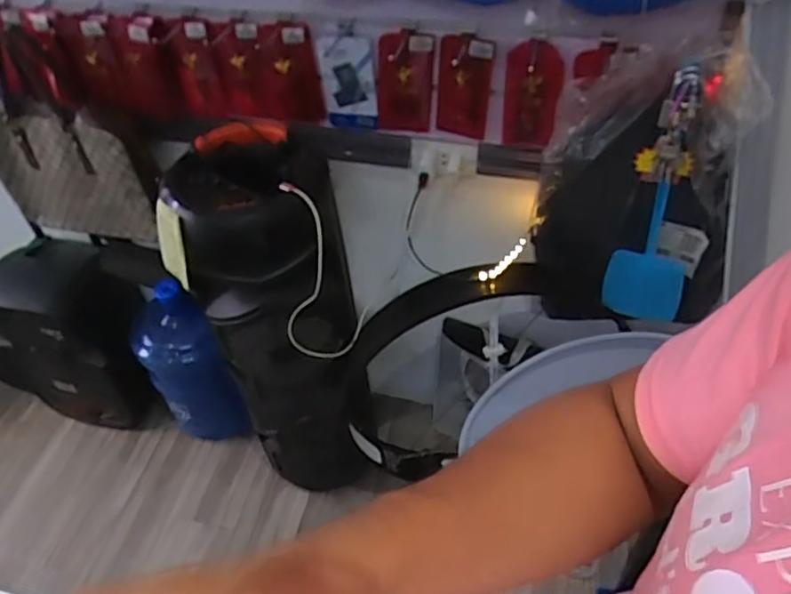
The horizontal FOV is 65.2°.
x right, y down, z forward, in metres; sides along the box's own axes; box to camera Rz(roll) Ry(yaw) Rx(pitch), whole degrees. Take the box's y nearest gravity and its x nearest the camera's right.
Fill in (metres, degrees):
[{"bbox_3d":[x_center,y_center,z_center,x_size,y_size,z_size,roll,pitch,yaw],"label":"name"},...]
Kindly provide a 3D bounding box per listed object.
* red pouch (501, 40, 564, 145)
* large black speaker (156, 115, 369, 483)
[{"bbox_3d":[0.215,-0.315,0.964,0.095,0.180,0.024,-9,48,-4],"label":"red pouch"},{"bbox_3d":[-0.203,0.077,1.229,0.253,0.803,0.247,-5,47,-1],"label":"large black speaker"}]

